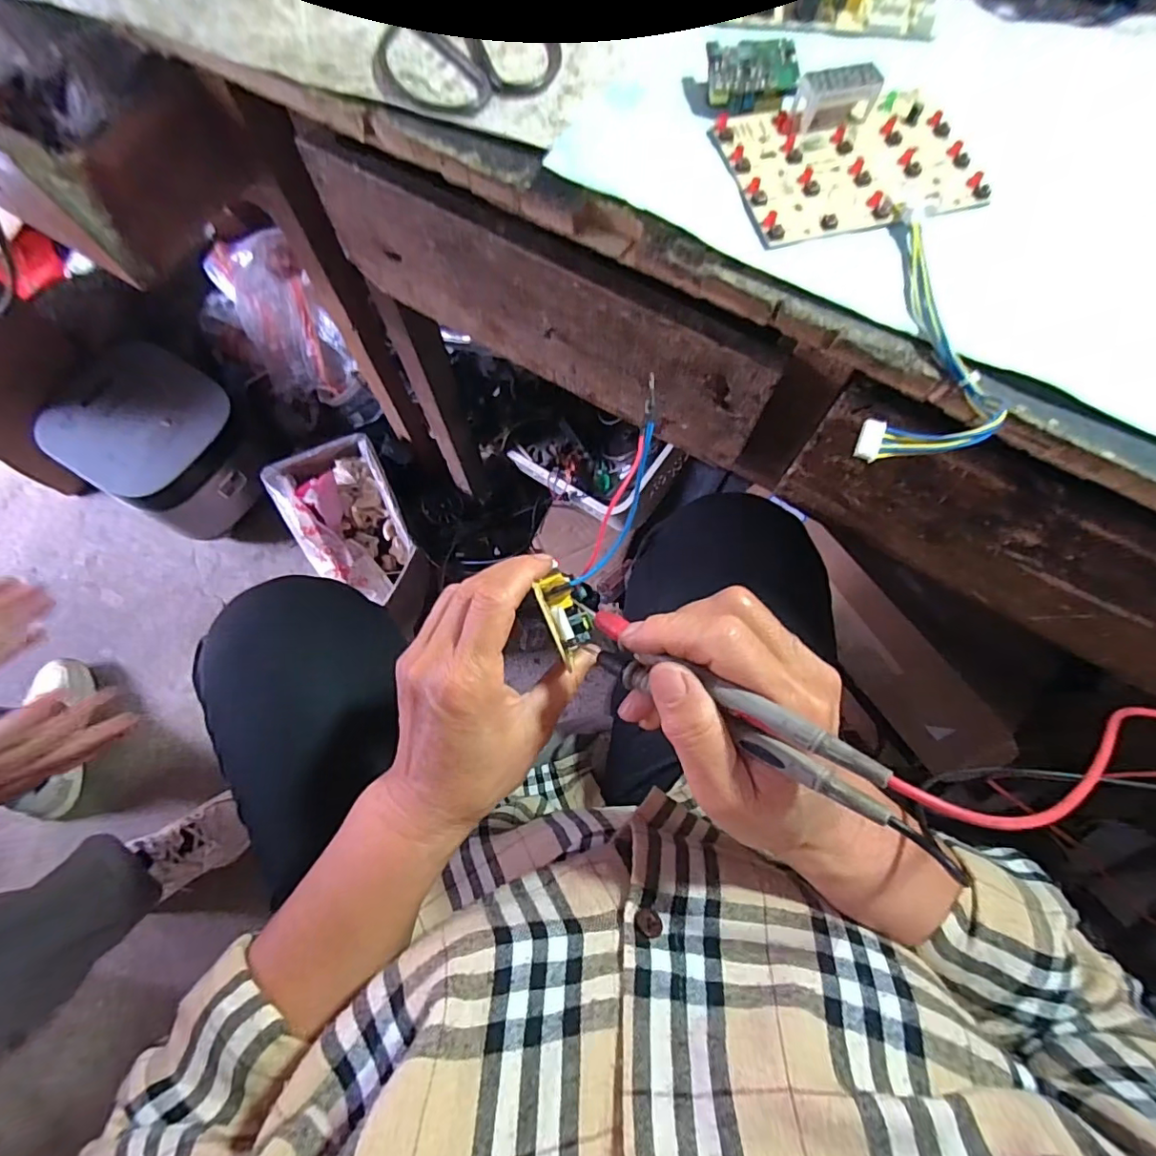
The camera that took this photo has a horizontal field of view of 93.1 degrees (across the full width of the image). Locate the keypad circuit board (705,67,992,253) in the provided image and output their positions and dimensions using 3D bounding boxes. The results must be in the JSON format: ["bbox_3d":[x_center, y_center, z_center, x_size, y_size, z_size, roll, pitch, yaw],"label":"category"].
[{"bbox_3d":[0.143,-0.220,0.284,0.123,0.026,0.086,-13,76,-5],"label":"keypad circuit board"}]

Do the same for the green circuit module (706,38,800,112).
[{"bbox_3d":[0.095,-0.275,0.298,0.048,0.013,0.033,-5,75,-3],"label":"green circuit module"}]

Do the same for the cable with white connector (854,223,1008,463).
[{"bbox_3d":[0.170,-0.105,0.253,0.056,0.020,0.129,20,75,3],"label":"cable with white connector"}]

